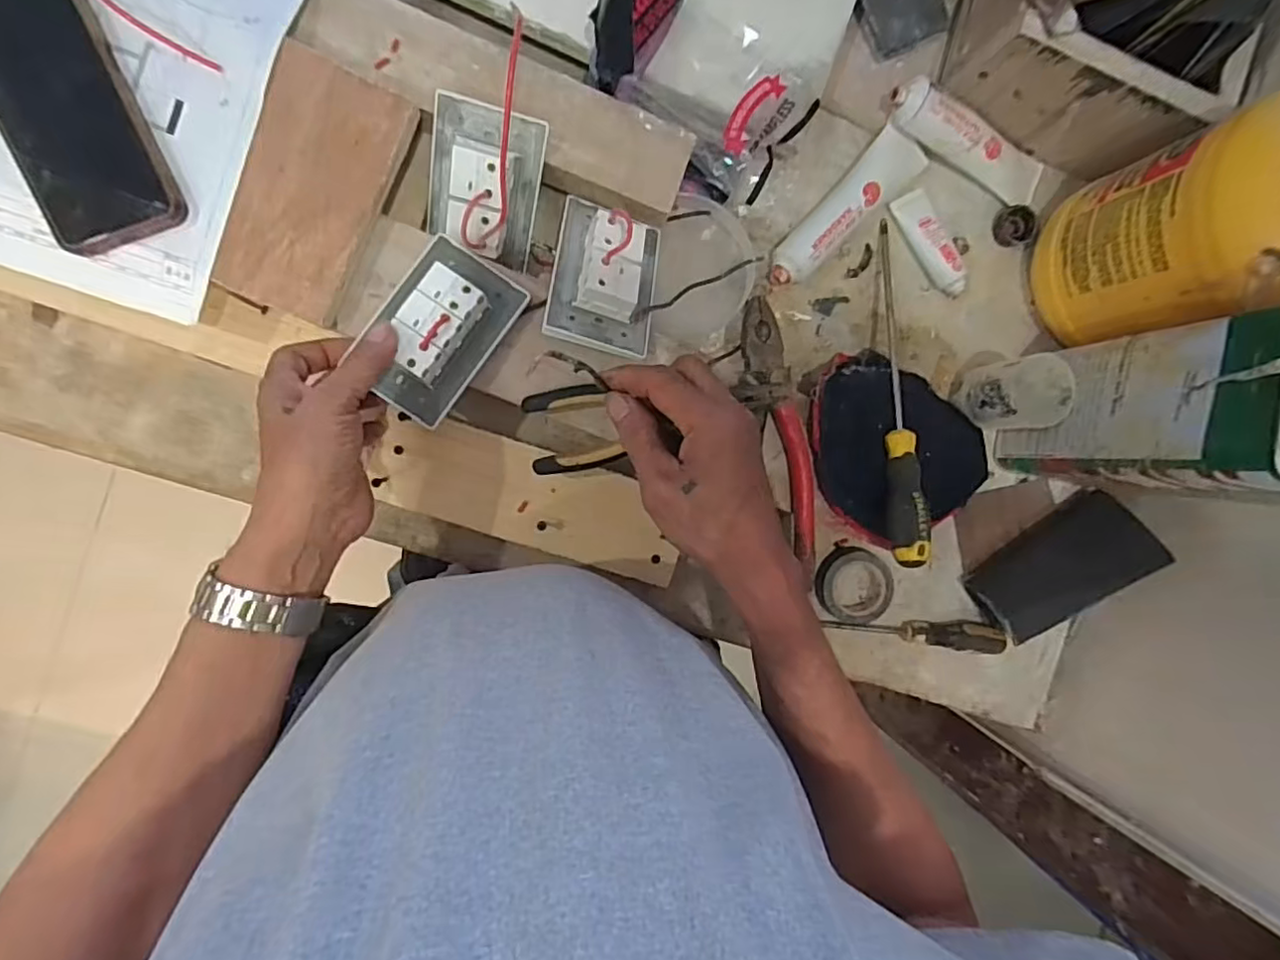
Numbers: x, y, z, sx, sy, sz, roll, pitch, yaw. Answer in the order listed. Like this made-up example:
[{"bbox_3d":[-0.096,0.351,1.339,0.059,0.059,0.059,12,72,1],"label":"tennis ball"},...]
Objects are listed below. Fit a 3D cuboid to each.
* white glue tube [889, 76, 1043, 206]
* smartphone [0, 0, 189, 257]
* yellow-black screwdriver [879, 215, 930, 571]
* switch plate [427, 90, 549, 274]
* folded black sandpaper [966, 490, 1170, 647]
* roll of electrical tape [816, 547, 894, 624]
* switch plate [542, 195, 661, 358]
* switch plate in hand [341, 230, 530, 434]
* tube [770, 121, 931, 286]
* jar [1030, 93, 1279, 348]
[{"bbox_3d":[0.282,-0.281,0.534,0.168,0.026,0.043,16,91,-24],"label":"white glue tube"},{"bbox_3d":[-0.353,-0.229,0.385,0.077,0.011,0.164,-23,96,-6],"label":"smartphone"},{"bbox_3d":[0.208,-0.078,0.508,0.025,0.023,0.295,6,70,-8],"label":"yellow-black screwdriver"},{"bbox_3d":[-0.115,-0.206,0.451,0.079,0.040,0.113,11,117,-10],"label":"switch plate"},{"bbox_3d":[0.374,0.075,0.554,0.162,0.025,0.081,-29,55,-5],"label":"folded black sandpaper"},{"bbox_3d":[0.186,0.091,0.548,0.065,0.019,0.063,0,93,-8],"label":"roll of electrical tape"},{"bbox_3d":[-0.020,-0.154,0.457,0.079,0.044,0.118,14,70,-20],"label":"switch plate"},{"bbox_3d":[-0.140,-0.104,0.433,0.077,0.040,0.120,33,88,-9],"label":"switch plate in hand"},{"bbox_3d":[0.173,-0.228,0.528,0.044,0.034,0.168,45,87,-8],"label":"tube"},{"bbox_3d":[0.419,-0.195,0.469,0.140,0.224,0.112,-28,97,-6],"label":"jar"}]

